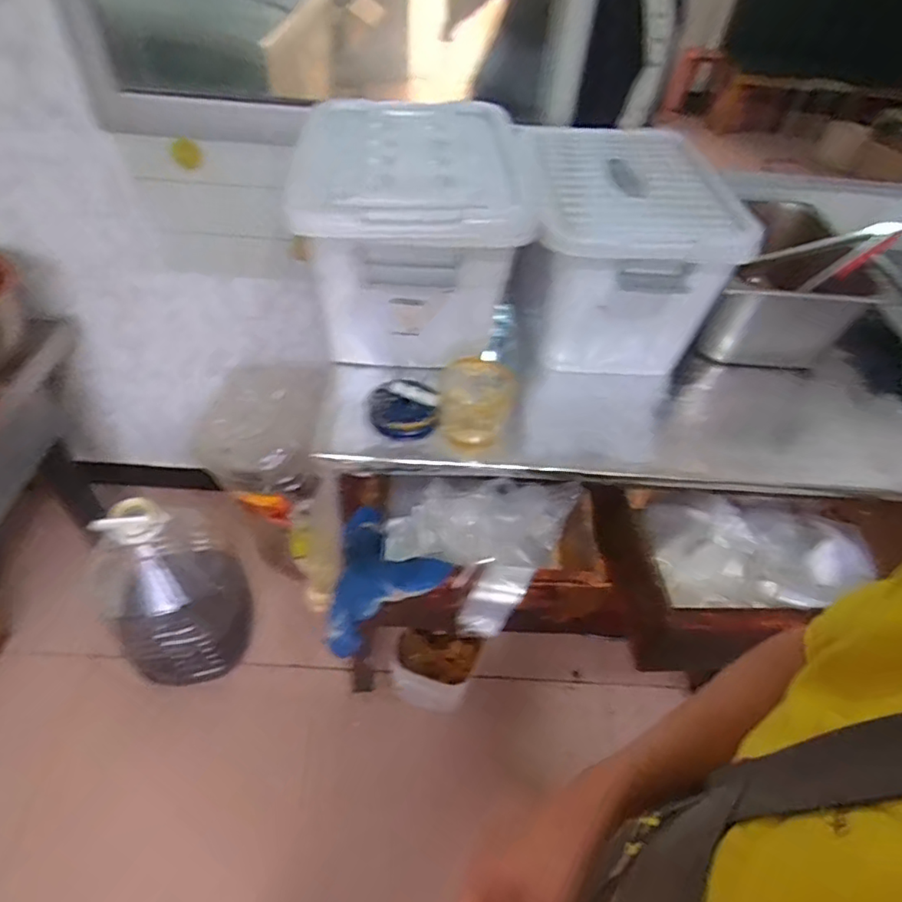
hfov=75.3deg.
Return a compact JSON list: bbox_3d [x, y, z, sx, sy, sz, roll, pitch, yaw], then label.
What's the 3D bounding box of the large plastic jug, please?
[{"bbox_3d":[-0.593,0.268,1.227,0.247,0.534,0.254,-19,51,-22],"label":"large plastic jug"}]

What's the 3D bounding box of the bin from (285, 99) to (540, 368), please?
[{"bbox_3d":[-0.055,-0.330,0.902,0.310,0.264,0.422,2,47,-4],"label":"bin"}]

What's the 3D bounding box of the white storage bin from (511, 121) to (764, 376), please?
[{"bbox_3d":[0.253,-0.332,0.939,0.303,0.222,0.418,2,47,-4],"label":"white storage bin"}]

